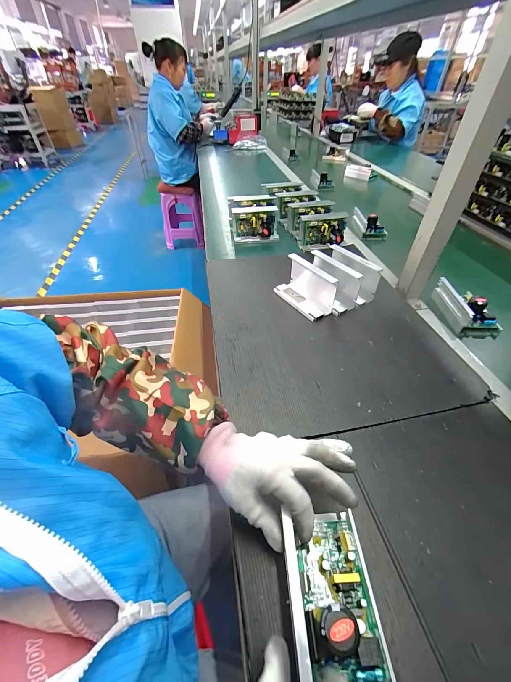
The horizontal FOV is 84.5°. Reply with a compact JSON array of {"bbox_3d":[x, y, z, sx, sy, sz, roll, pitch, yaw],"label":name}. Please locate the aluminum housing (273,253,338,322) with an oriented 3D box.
[{"bbox_3d":[0.104,-0.115,0.574,0.073,0.080,0.130,-26,50,-23],"label":"aluminum housing"}]

